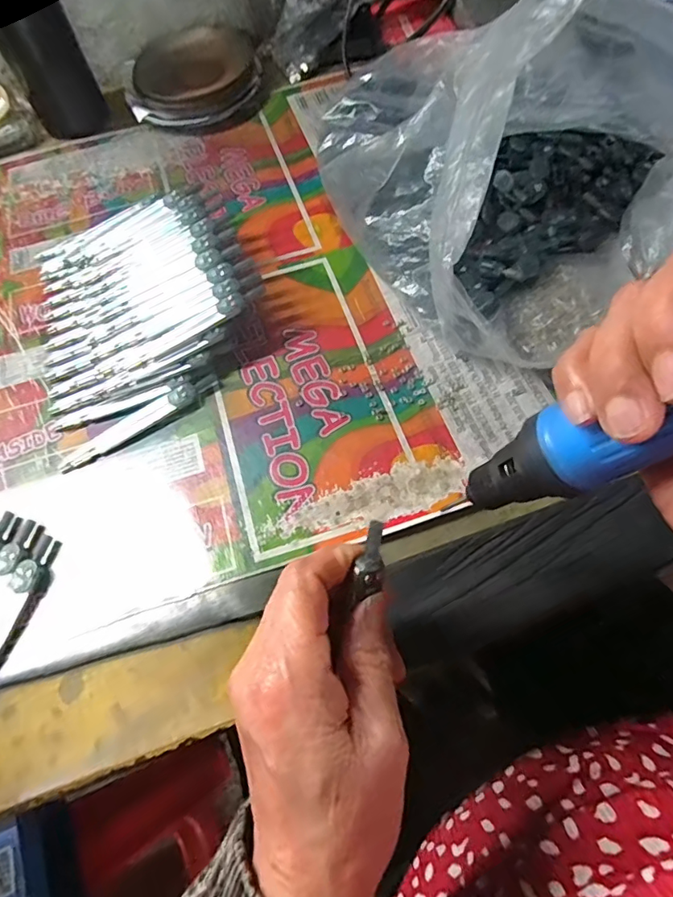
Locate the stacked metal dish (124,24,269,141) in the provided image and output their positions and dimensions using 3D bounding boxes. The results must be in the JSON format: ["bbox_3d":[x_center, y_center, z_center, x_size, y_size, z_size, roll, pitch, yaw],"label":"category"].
[{"bbox_3d":[-0.137,-0.360,0.488,0.127,0.033,0.128,-1,63,3],"label":"stacked metal dish"}]

